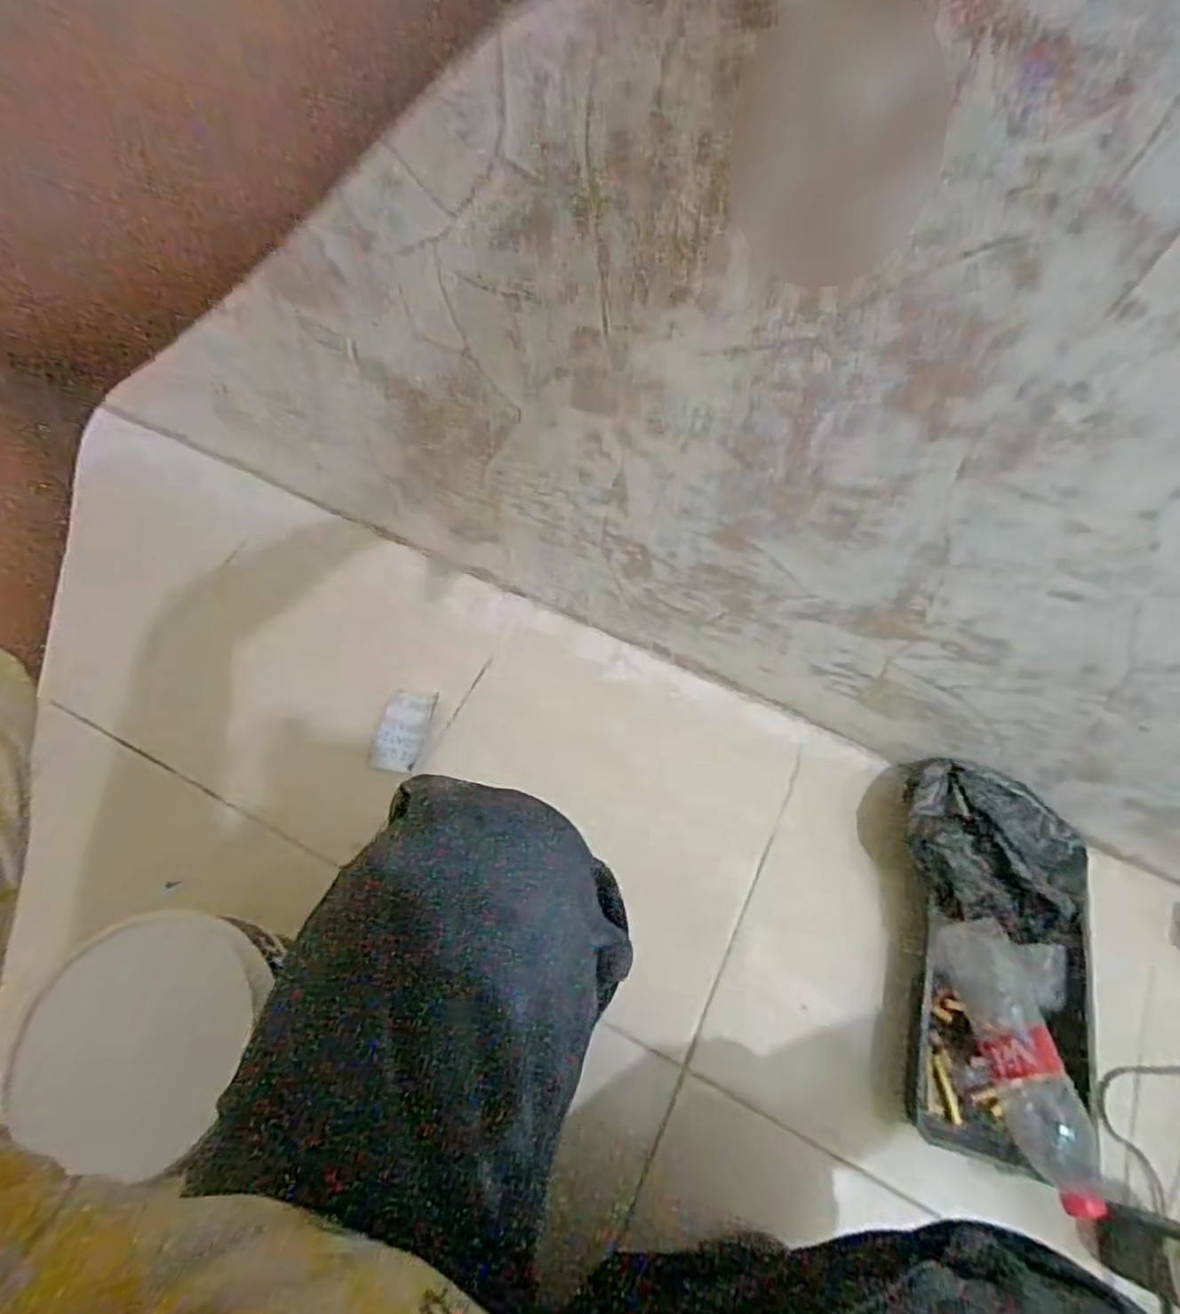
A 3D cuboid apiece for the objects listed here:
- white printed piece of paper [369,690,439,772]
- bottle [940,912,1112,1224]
[{"bbox_3d":[-0.223,0.088,0.797,0.054,0.006,0.098,19,69,-14],"label":"white printed piece of paper"},{"bbox_3d":[0.395,0.355,0.595,0.081,0.059,0.225,-5,63,-4],"label":"bottle"}]

